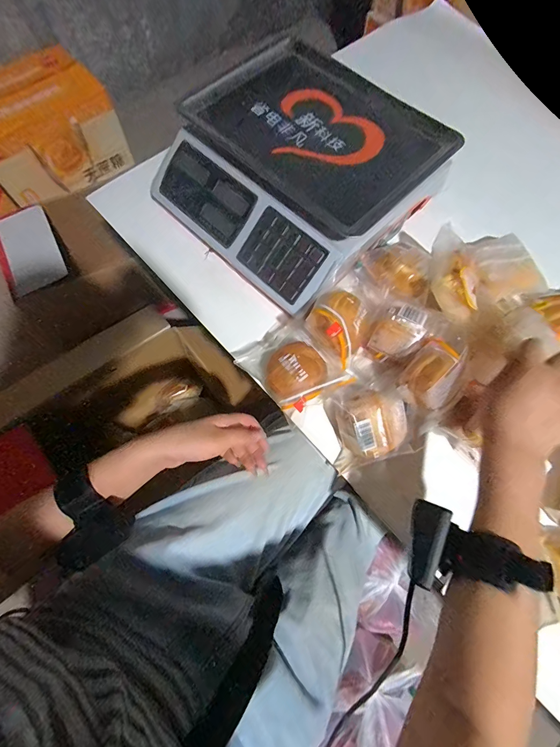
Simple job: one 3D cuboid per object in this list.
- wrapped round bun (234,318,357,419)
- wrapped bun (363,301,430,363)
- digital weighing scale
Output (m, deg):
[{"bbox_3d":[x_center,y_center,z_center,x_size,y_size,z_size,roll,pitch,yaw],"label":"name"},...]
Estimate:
[{"bbox_3d":[0.015,-0.011,0.442,0.099,0.057,0.134,-41,76,-15],"label":"wrapped round bun"},{"bbox_3d":[0.154,-0.051,0.452,0.054,0.045,0.080,46,107,10],"label":"wrapped bun"},{"bbox_3d":[0.032,-0.312,0.512,0.351,0.102,0.340,-42,76,-15],"label":"digital weighing scale"}]

